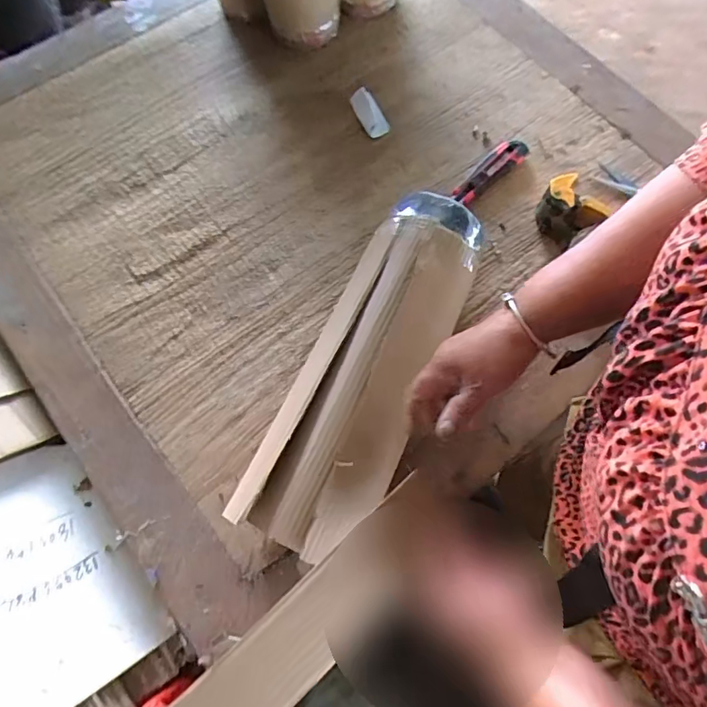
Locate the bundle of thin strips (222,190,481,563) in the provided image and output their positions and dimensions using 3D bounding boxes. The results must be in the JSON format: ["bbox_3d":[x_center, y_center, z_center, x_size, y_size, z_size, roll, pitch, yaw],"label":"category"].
[{"bbox_3d":[0.021,0.006,0.574,0.138,0.060,0.427,24,75,4],"label":"bundle of thin strips"}]

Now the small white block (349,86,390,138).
[{"bbox_3d":[0.025,-0.388,0.825,0.037,0.027,0.092,-21,76,-8],"label":"small white block"}]

